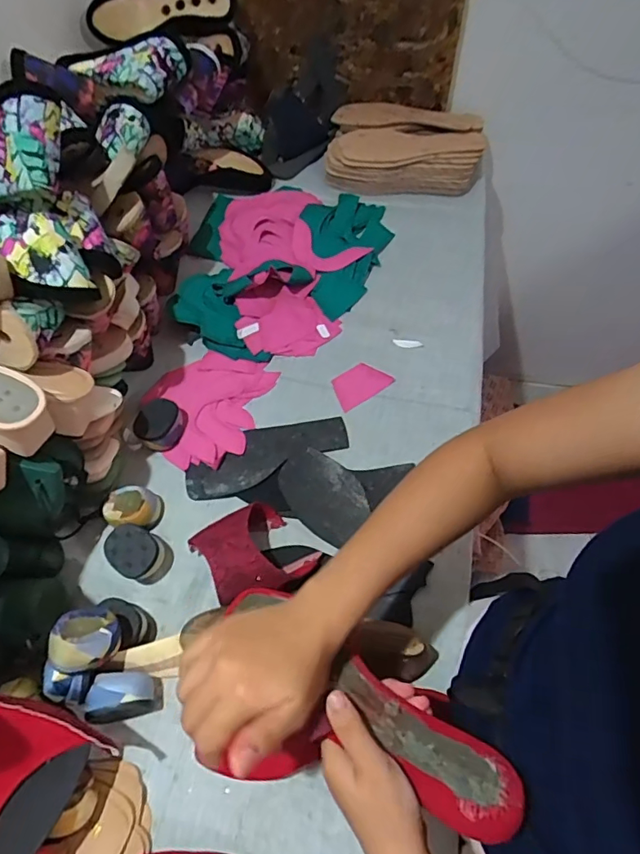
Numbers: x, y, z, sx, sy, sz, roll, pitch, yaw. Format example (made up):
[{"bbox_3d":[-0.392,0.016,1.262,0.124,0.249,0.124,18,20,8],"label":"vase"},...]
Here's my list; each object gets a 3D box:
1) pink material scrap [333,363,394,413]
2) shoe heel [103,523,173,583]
[{"bbox_3d":[0.053,-0.060,0.695,0.078,0.004,0.052,-31,63,-15],"label":"pink material scrap"},{"bbox_3d":[-0.204,0.140,0.577,0.062,0.034,0.054,30,65,18],"label":"shoe heel"}]

